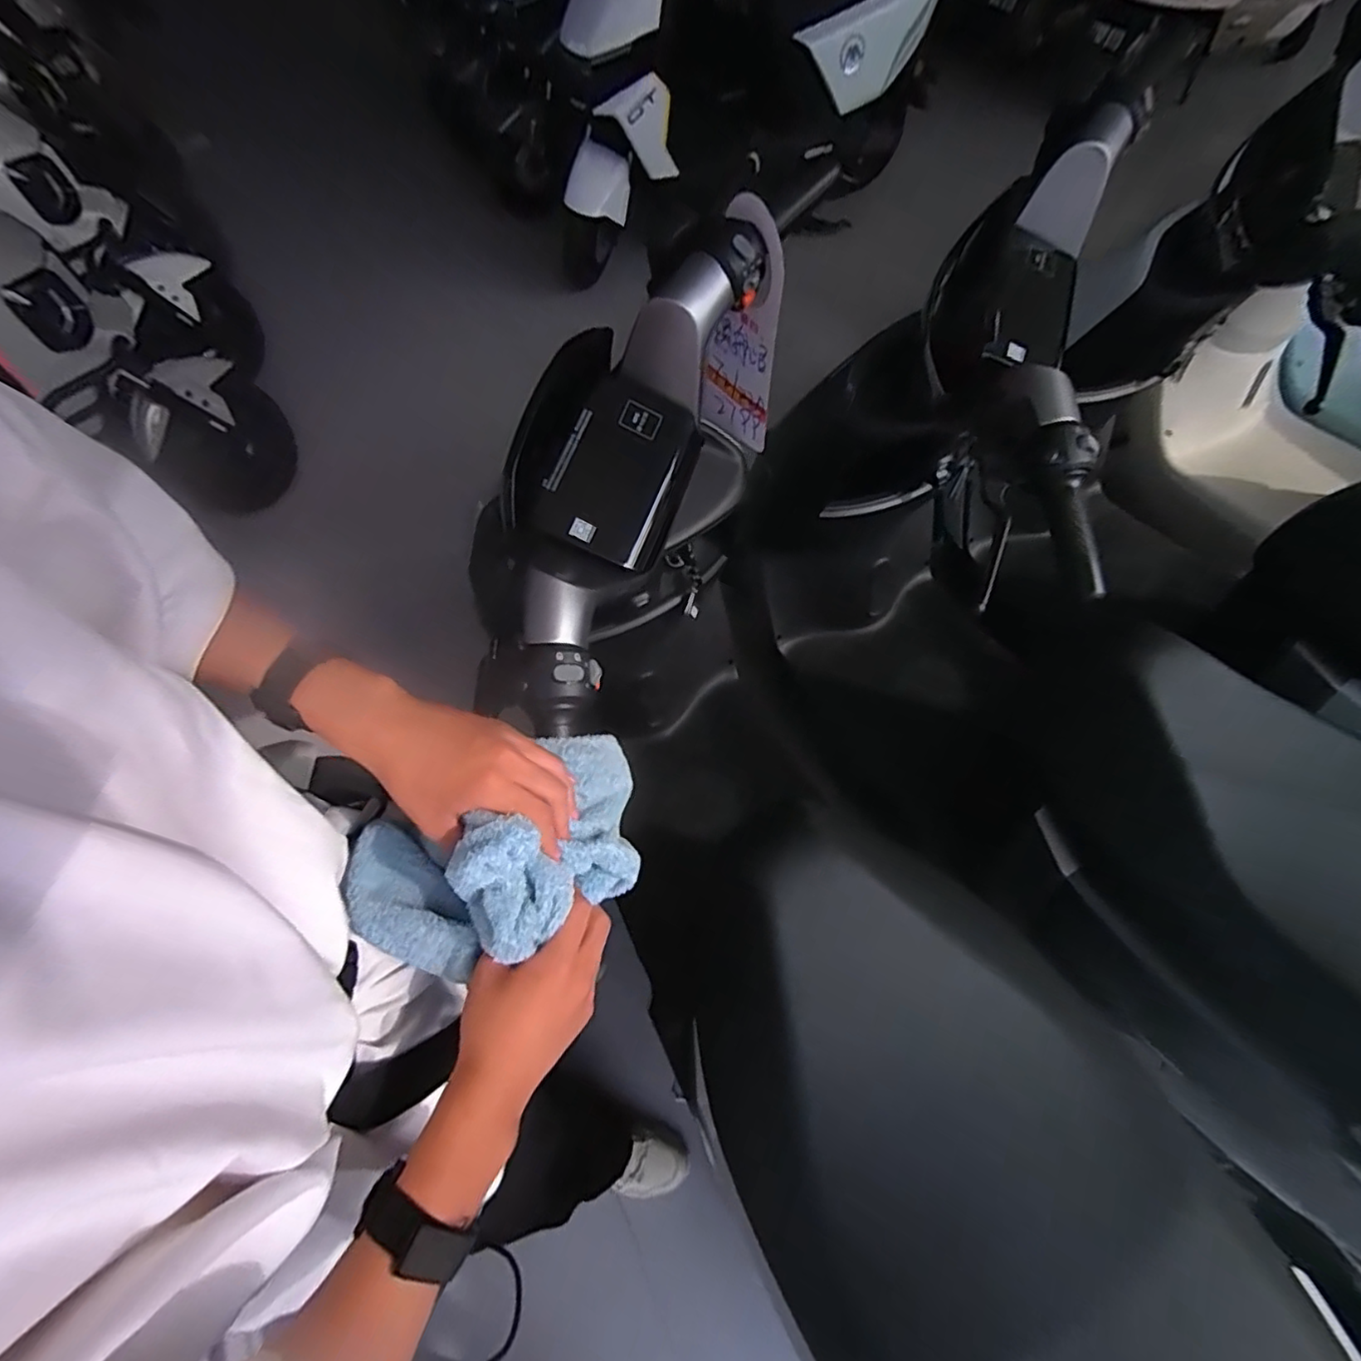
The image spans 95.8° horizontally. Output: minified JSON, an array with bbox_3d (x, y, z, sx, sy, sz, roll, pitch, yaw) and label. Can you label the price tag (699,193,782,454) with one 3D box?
[{"bbox_3d":[0.057,-0.348,0.622,0.008,0.243,0.095,-41,70,-17],"label":"price tag"}]

